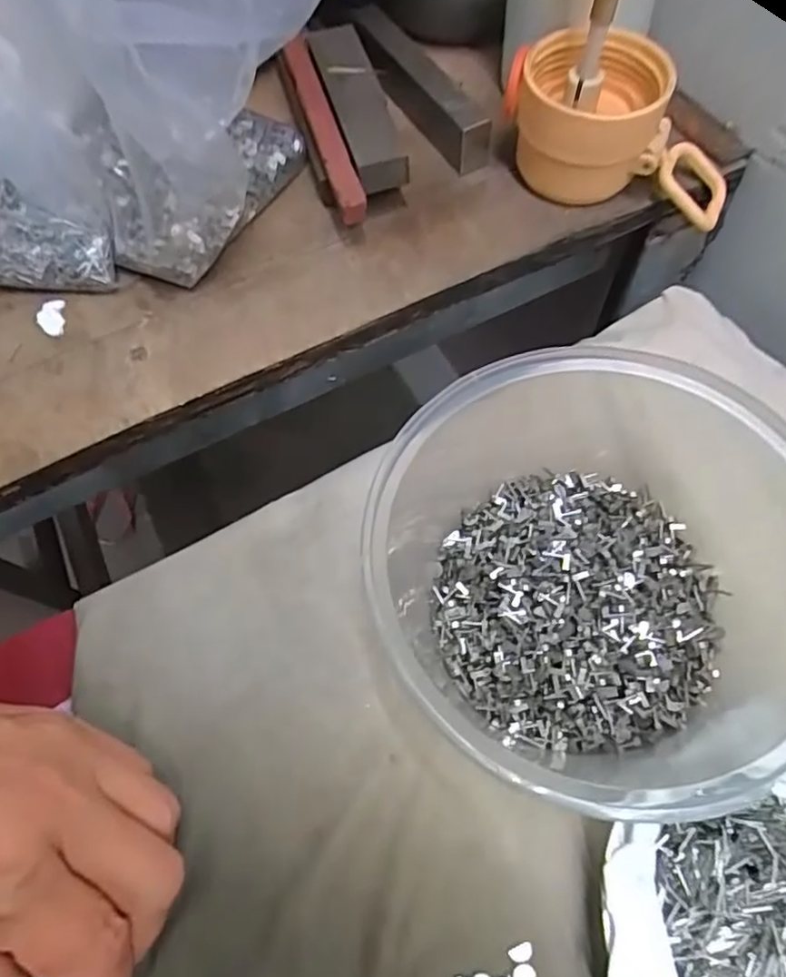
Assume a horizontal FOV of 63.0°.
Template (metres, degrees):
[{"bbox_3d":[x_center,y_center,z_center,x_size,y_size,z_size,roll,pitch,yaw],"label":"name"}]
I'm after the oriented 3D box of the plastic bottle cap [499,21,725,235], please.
[{"bbox_3d":[0.105,-0.168,0.290,0.105,0.059,0.052,12,67,7],"label":"plastic bottle cap"}]

